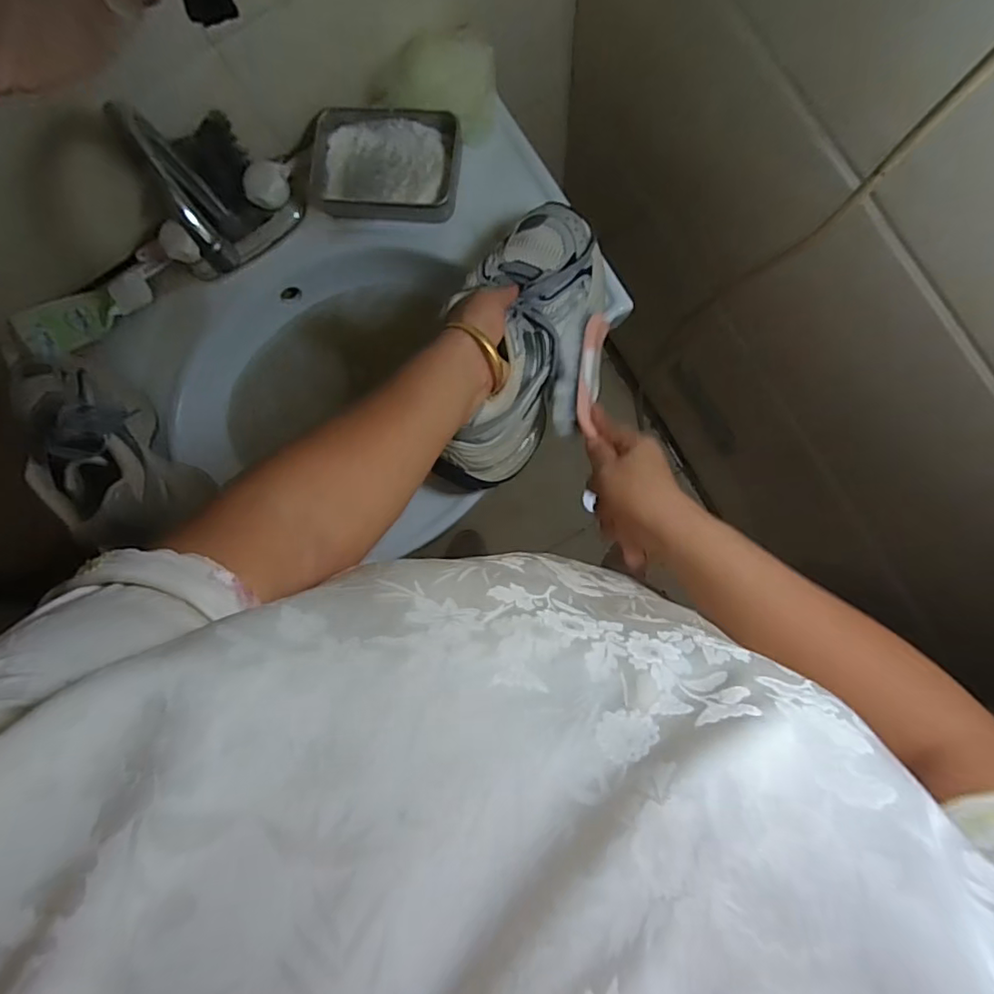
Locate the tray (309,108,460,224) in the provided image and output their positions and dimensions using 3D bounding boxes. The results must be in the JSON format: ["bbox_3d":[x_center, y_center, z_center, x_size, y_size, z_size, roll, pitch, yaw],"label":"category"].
[{"bbox_3d":[-0.110,-0.337,0.583,0.144,0.033,0.096,8,87,4],"label":"tray"}]

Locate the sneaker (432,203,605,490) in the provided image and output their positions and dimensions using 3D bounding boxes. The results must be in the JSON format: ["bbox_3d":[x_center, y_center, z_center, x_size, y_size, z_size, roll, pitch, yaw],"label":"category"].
[{"bbox_3d":[0.026,-0.129,0.505,0.109,0.086,0.251,16,89,5],"label":"sneaker"}]

